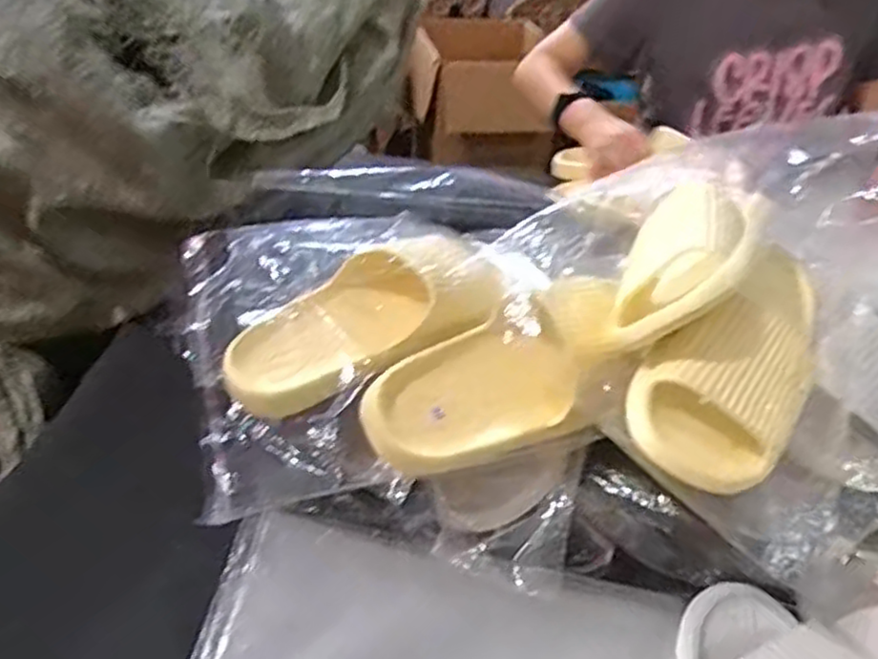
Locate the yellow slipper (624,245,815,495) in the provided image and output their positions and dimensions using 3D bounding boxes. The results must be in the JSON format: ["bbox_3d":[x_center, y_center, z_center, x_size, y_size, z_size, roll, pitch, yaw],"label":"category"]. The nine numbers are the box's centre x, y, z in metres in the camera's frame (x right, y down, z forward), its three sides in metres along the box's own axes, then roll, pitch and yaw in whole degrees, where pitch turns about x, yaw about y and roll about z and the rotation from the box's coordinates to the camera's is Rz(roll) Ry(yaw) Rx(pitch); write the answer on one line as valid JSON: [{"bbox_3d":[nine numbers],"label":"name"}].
[{"bbox_3d":[0.213,0.020,0.505,0.098,0.092,0.219,27,44,28],"label":"yellow slipper"}]

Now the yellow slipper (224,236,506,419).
[{"bbox_3d":[-0.058,-0.012,0.530,0.206,0.068,0.085,-25,45,1],"label":"yellow slipper"}]

